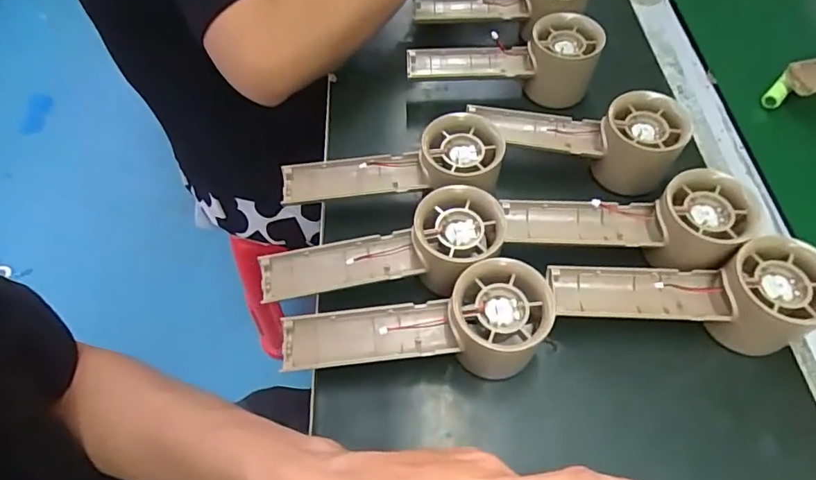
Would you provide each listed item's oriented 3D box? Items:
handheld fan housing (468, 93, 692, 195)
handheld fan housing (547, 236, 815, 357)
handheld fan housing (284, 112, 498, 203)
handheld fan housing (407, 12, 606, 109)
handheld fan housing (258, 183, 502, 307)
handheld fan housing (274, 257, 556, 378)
[{"bbox_3d":[0.123,-0.077,0.385,0.146,0.059,0.052,12,59,9],"label":"handheld fan housing"},{"bbox_3d":[0.166,0.038,0.312,0.148,0.060,0.053,-2,58,0],"label":"handheld fan housing"},{"bbox_3d":[-0.012,-0.054,0.368,0.160,0.040,0.062,-10,57,17],"label":"handheld fan housing"},{"bbox_3d":[0.077,-0.152,0.430,0.153,0.057,0.054,5,59,5],"label":"handheld fan housing"},{"bbox_3d":[-0.016,0.009,0.333,0.160,0.042,0.055,-14,58,8],"label":"handheld fan housing"},{"bbox_3d":[0.004,0.052,0.310,0.155,0.059,0.051,-2,58,0],"label":"handheld fan housing"}]

